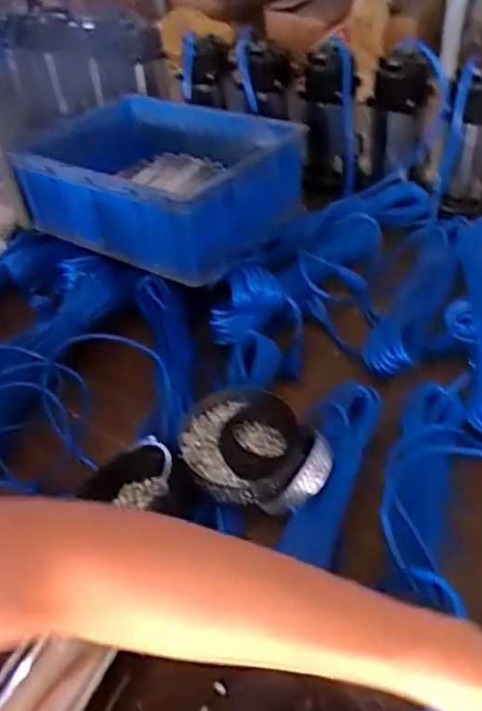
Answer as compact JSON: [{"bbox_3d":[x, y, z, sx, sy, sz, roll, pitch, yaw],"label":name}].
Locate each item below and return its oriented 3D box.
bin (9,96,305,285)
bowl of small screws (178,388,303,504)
[{"bbox_3d":[-0.124,-0.276,0.999,0.430,0.163,0.283,17,49,23],"label":"bin"},{"bbox_3d":[-0.001,0.100,0.694,0.129,0.044,0.140,-4,45,4],"label":"bowl of small screws"}]

